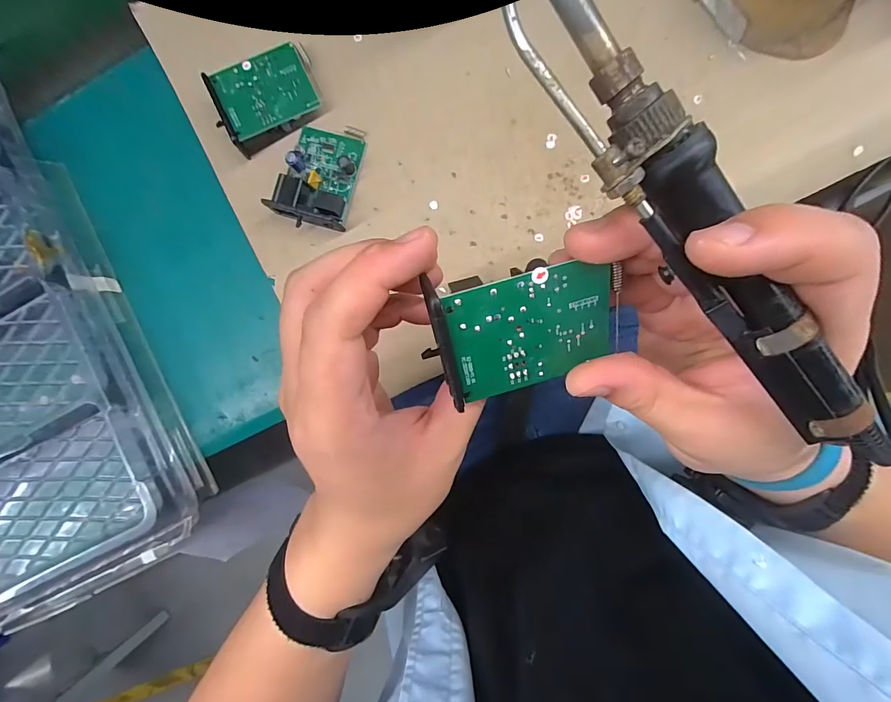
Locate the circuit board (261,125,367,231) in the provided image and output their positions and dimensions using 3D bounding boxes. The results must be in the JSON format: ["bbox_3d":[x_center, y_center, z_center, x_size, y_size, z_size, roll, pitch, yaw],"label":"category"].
[{"bbox_3d":[-0.089,-0.125,0.285,0.048,0.025,0.073,15,93,6],"label":"circuit board"}]

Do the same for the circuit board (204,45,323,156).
[{"bbox_3d":[-0.125,-0.180,0.284,0.071,0.018,0.048,-29,88,6],"label":"circuit board"}]

